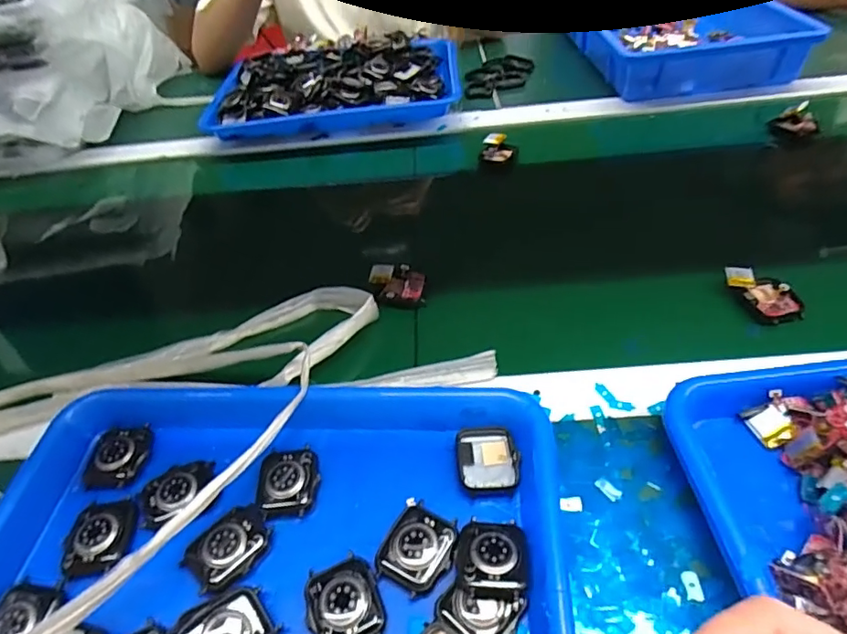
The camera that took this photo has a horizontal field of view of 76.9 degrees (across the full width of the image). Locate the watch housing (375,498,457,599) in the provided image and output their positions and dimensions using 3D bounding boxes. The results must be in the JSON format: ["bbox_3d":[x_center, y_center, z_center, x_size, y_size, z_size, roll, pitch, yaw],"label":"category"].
[{"bbox_3d":[-0.003,0.130,0.303,0.038,0.013,0.046,20,53,24],"label":"watch housing"}]

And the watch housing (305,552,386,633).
[{"bbox_3d":[-0.042,0.154,0.286,0.037,0.011,0.044,-18,47,-10],"label":"watch housing"}]

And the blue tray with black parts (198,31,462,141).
[{"bbox_3d":[-0.121,-0.331,0.745,0.333,0.048,0.233,-8,46,0],"label":"blue tray with black parts"}]

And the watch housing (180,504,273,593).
[{"bbox_3d":[-0.114,0.134,0.312,0.035,0.012,0.046,31,58,31],"label":"watch housing"}]

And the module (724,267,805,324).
[{"bbox_3d":[0.271,-0.019,0.421,0.045,0.014,0.055,-12,46,-4],"label":"module"}]

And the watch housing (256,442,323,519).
[{"bbox_3d":[-0.085,0.105,0.338,0.037,0.013,0.044,-7,46,1],"label":"watch housing"}]

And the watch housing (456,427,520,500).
[{"bbox_3d":[0.040,0.090,0.336,0.037,0.007,0.044,-5,46,3],"label":"watch housing"}]

